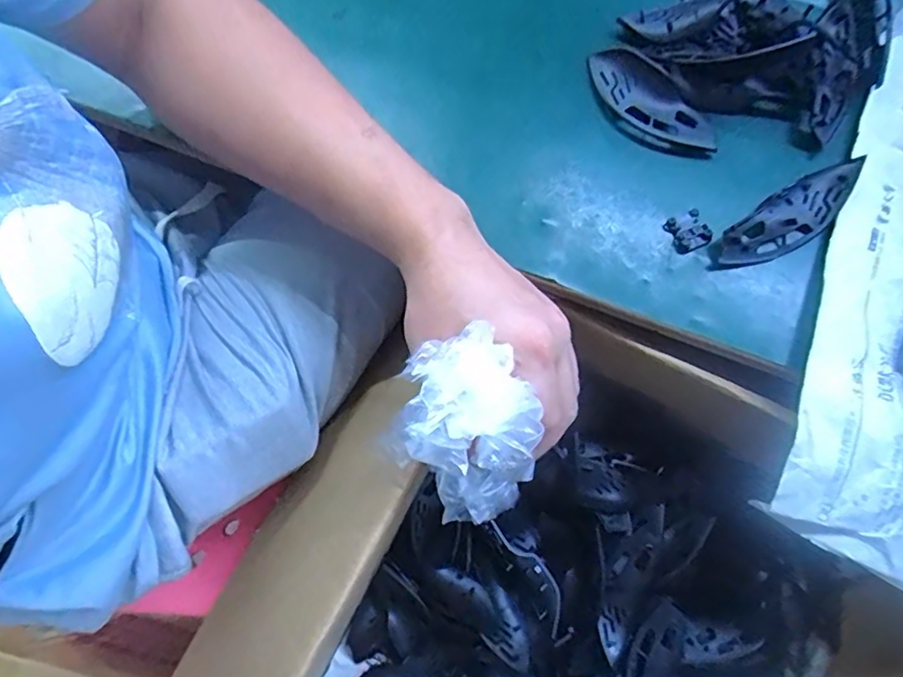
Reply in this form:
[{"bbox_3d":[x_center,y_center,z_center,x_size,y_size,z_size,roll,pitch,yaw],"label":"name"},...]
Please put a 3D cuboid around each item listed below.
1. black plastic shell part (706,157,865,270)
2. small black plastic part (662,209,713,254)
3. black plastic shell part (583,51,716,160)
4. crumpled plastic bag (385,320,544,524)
[{"bbox_3d":[0.212,-0.075,0.363,0.109,0.018,0.034,-32,77,-7],"label":"black plastic shell part"},{"bbox_3d":[0.152,-0.068,0.372,0.023,0.012,0.025,-24,76,-5],"label":"small black plastic part"},{"bbox_3d":[0.129,-0.156,0.383,0.043,0.017,0.099,-36,77,-8],"label":"black plastic shell part"},{"bbox_3d":[0.007,0.053,0.312,0.074,0.086,0.087,-33,77,-7],"label":"crumpled plastic bag"}]

